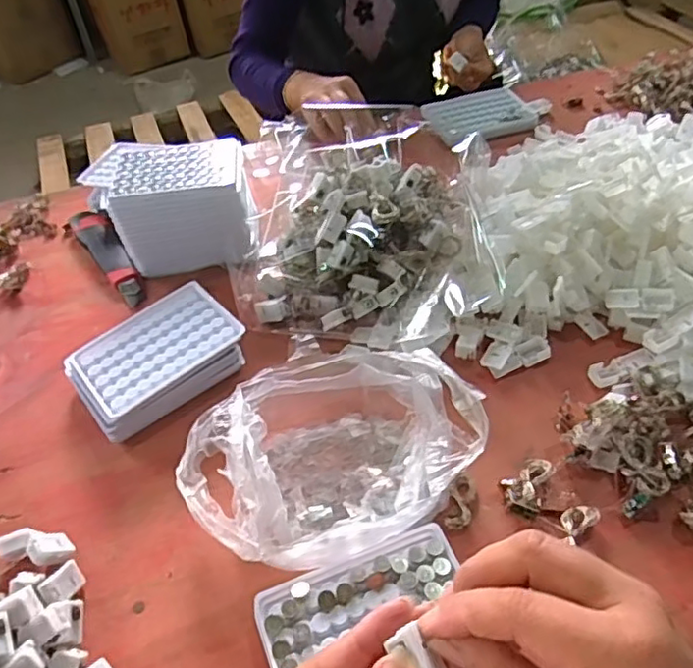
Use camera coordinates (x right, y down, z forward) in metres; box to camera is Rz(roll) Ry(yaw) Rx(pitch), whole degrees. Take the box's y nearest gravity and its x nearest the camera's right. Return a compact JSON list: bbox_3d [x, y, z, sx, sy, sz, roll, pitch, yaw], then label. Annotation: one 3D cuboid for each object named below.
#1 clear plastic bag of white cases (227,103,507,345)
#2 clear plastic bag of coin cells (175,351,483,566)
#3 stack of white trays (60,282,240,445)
[{"bbox_3d":[0.015,-0.094,0.575,0.246,0.129,0.190,1,47,7],"label":"clear plastic bag of white cases"},{"bbox_3d":[-0.011,0.089,0.456,0.197,0.060,0.160,-35,53,-24],"label":"clear plastic bag of coin cells"},{"bbox_3d":[-0.165,0.023,0.545,0.139,0.042,0.099,-33,52,-23],"label":"stack of white trays"}]

